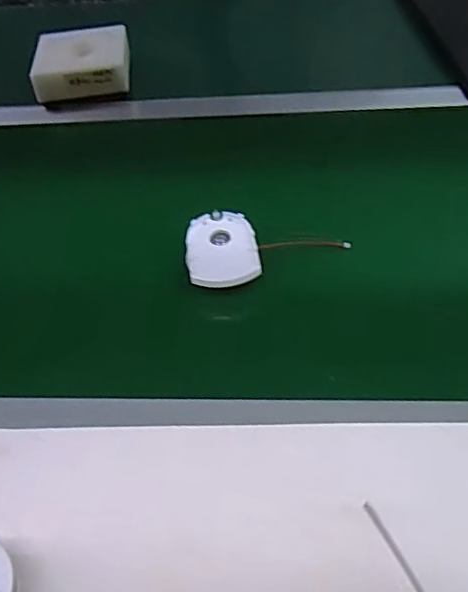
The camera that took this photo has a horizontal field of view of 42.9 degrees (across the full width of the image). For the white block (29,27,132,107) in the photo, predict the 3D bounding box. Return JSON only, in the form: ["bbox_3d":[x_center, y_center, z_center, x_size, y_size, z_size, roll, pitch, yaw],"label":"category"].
[{"bbox_3d":[-0.198,-0.306,0.785,0.121,0.033,0.131,-9,44,1],"label":"white block"}]

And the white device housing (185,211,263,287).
[{"bbox_3d":[-0.011,-0.044,0.538,0.063,0.009,0.083,-9,44,2],"label":"white device housing"}]

